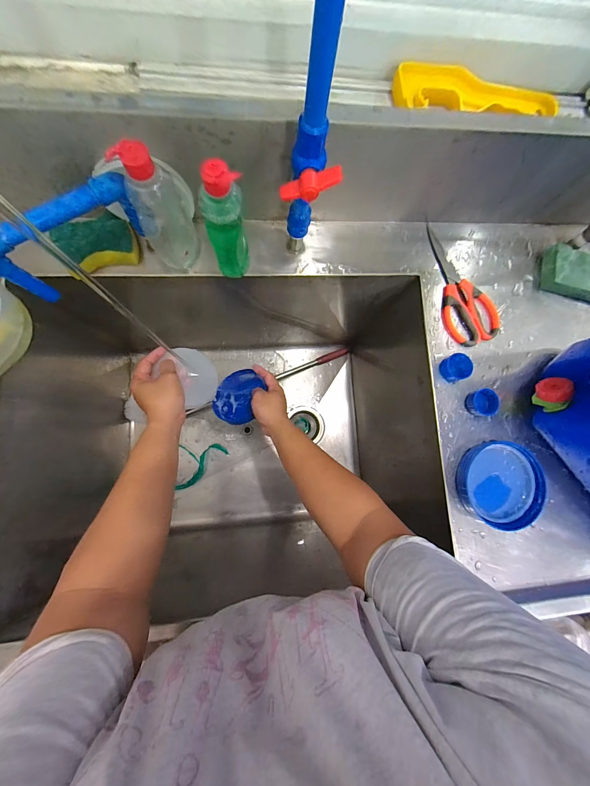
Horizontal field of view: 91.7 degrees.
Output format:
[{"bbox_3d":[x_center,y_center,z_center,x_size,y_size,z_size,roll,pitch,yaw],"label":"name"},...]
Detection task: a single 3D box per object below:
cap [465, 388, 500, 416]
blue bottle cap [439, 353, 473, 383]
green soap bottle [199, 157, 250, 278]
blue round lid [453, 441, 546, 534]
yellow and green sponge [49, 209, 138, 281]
[{"bbox_3d":[0.279,0.014,0.427,0.040,0.021,0.039,1,83,-6],"label":"cap"},{"bbox_3d":[0.241,-0.038,0.429,0.040,0.020,0.039,1,83,-6],"label":"blue bottle cap"},{"bbox_3d":[-0.085,-0.201,0.353,0.050,0.154,0.045,-13,84,-7],"label":"green soap bottle"},{"bbox_3d":[0.298,0.132,0.416,0.122,0.020,0.115,1,83,-6],"label":"blue round lid"},{"bbox_3d":[-0.270,-0.207,0.395,0.098,0.024,0.069,-21,85,-8],"label":"yellow and green sponge"}]

